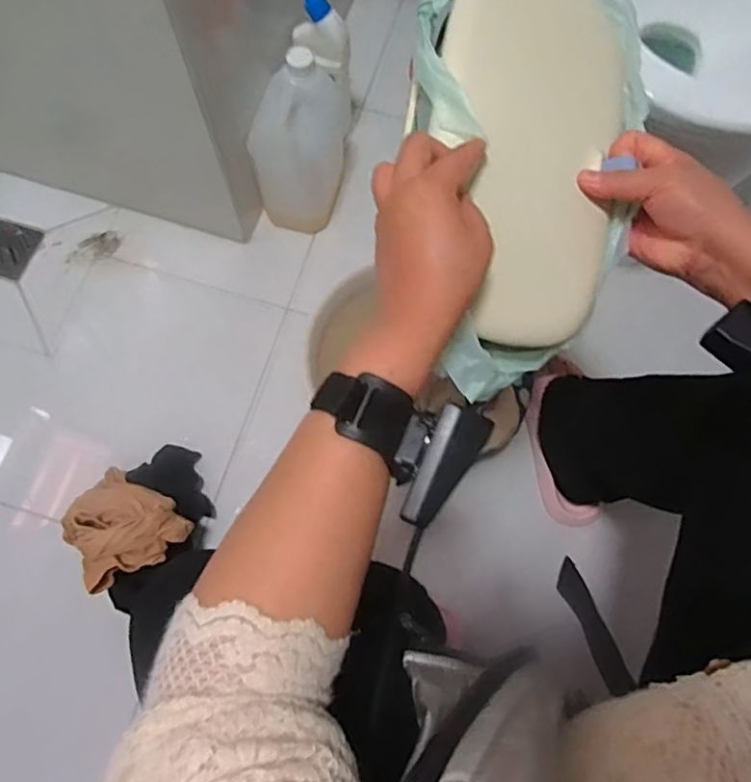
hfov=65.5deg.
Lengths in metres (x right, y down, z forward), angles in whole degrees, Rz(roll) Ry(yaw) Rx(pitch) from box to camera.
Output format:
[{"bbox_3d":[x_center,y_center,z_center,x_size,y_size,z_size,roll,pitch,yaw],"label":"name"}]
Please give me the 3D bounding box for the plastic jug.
[{"bbox_3d":[-0.107,-0.371,0.878,0.115,0.228,0.178,6,73,0],"label":"plastic jug"}]

